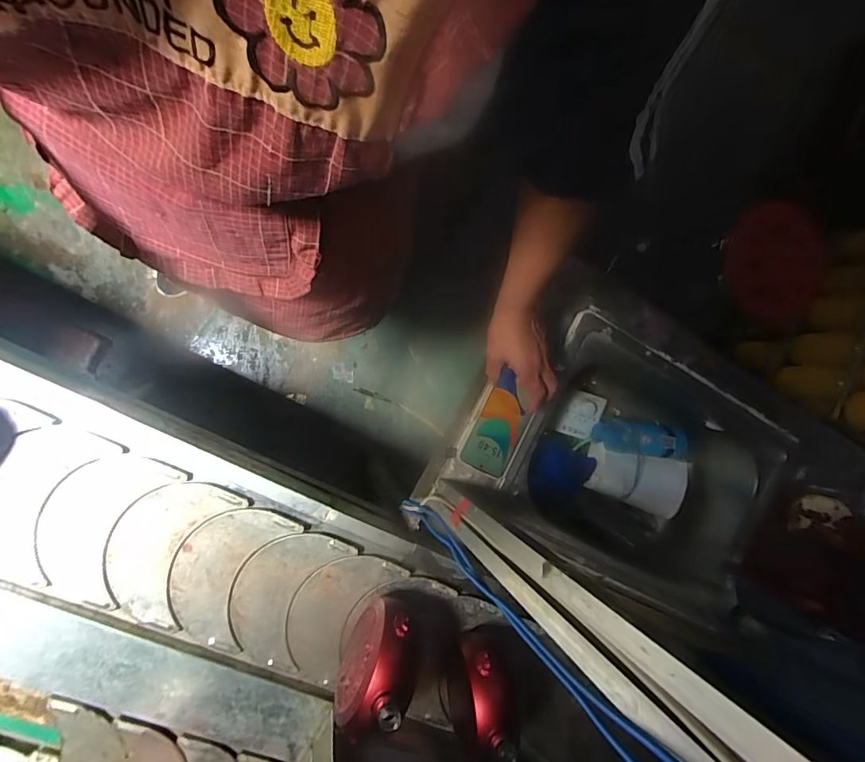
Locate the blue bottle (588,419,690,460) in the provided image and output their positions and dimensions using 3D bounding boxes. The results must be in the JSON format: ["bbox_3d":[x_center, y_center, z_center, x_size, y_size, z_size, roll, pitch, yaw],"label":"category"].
[{"bbox_3d":[0.397,0.106,0.849,0.206,0.069,0.073,8,75,-11],"label":"blue bottle"}]

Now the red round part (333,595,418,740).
[{"bbox_3d":[-0.072,0.337,0.528,0.052,0.145,0.132,30,41,-17],"label":"red round part"}]

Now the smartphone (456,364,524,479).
[{"bbox_3d":[0.094,0.066,0.651,0.075,0.013,0.140,25,86,-11],"label":"smartphone"}]

